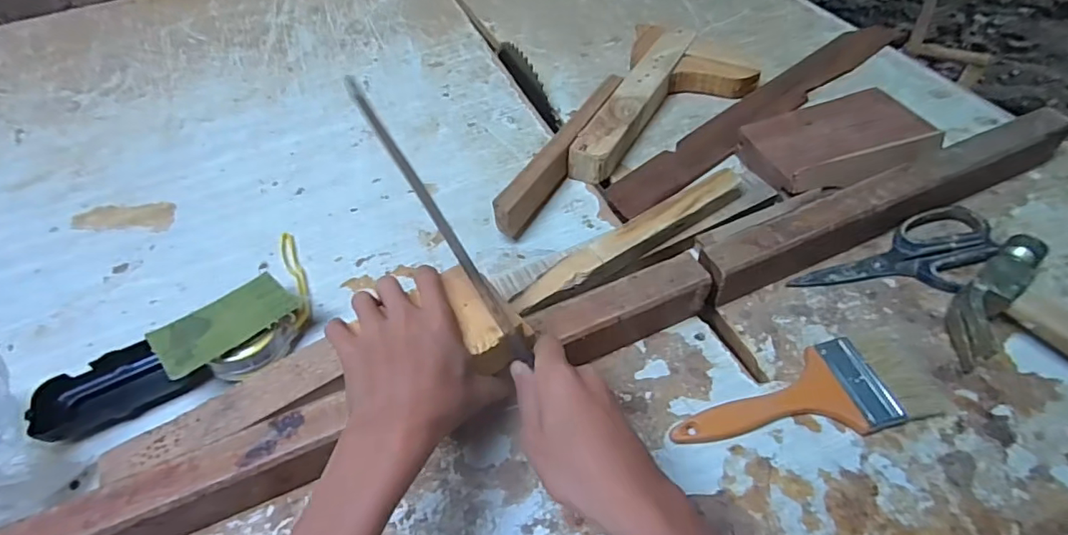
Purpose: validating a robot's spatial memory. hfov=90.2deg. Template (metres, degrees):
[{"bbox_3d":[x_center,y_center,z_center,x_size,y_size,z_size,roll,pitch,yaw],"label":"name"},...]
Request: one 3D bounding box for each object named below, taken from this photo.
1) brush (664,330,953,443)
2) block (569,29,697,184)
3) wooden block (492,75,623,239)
[{"bbox_3d":[0.195,0.092,0.381,0.193,0.014,0.068,-13,51,-5],"label":"brush"},{"bbox_3d":[0.117,-0.189,0.607,0.044,0.039,0.261,21,56,21],"label":"block"},{"bbox_3d":[0.031,-0.123,0.554,0.022,0.049,0.252,20,55,21],"label":"wooden block"}]

